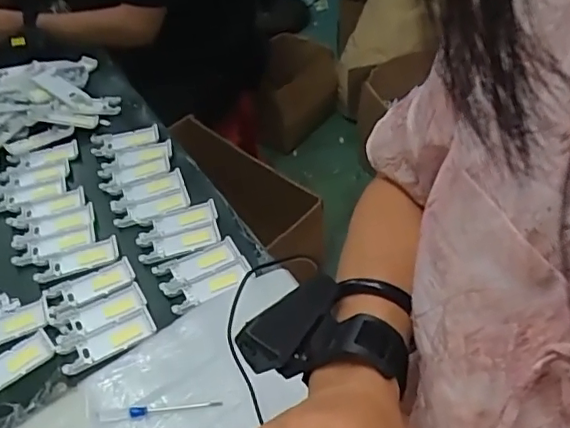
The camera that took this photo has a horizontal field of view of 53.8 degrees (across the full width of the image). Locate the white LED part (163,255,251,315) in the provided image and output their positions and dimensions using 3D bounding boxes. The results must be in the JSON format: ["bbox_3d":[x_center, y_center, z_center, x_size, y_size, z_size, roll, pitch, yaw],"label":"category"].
[{"bbox_3d":[-0.090,0.086,0.679,0.106,0.008,0.042,-23,47,-17],"label":"white LED part"}]

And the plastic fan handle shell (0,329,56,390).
[{"bbox_3d":[-0.306,0.167,0.611,0.103,0.008,0.043,-30,50,-23],"label":"plastic fan handle shell"}]

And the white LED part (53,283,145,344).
[{"bbox_3d":[-0.218,0.116,0.664,0.102,0.008,0.042,-25,48,-19],"label":"white LED part"}]

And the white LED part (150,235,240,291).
[{"bbox_3d":[-0.111,0.060,0.705,0.104,0.009,0.044,-24,48,-18],"label":"white LED part"}]

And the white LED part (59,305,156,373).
[{"bbox_3d":[-0.199,0.144,0.634,0.106,0.005,0.041,-25,48,-19],"label":"white LED part"}]

